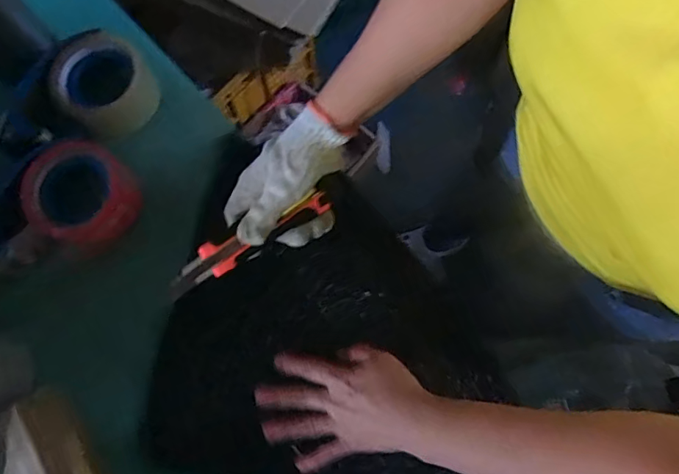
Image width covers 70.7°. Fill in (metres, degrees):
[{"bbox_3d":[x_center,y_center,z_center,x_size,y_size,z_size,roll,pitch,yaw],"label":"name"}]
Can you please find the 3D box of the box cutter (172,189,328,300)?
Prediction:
[{"bbox_3d":[-0.078,0.002,0.422,0.157,0.013,0.026,-31,74,-19],"label":"box cutter"}]

